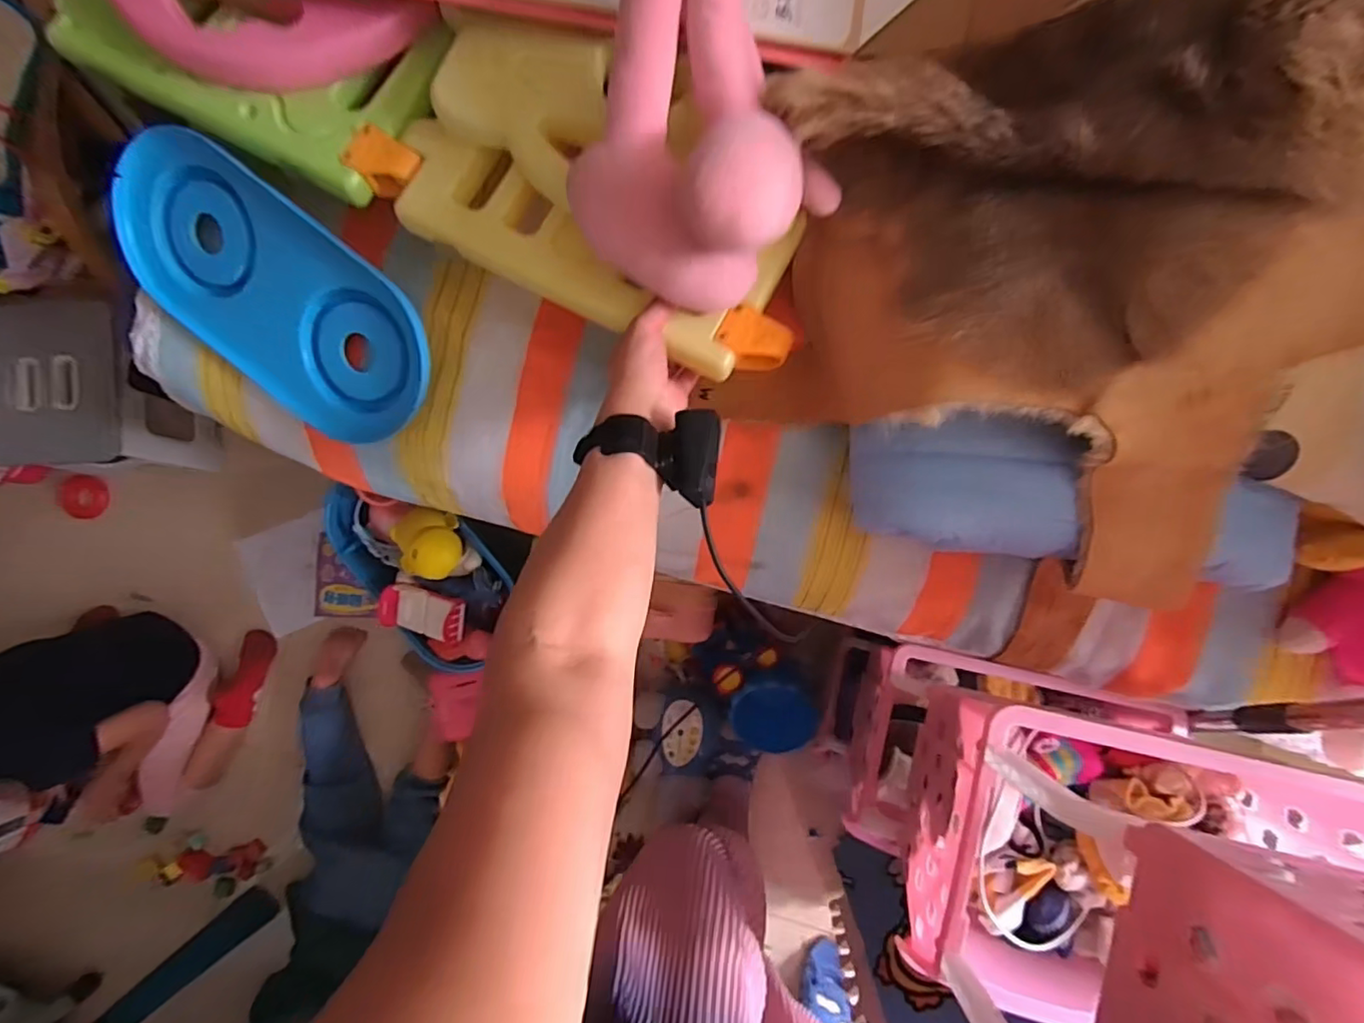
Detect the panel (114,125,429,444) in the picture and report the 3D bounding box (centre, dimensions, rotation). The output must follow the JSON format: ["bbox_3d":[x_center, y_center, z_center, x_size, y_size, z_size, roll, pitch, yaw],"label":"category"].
[{"bbox_3d":[-0.423,-0.224,0.619,0.356,0.032,0.194,39,112,-3],"label":"panel"}]

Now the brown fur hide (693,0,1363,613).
[{"bbox_3d":[0.288,-0.180,0.483,0.459,0.244,0.412,22,91,3],"label":"brown fur hide"}]

